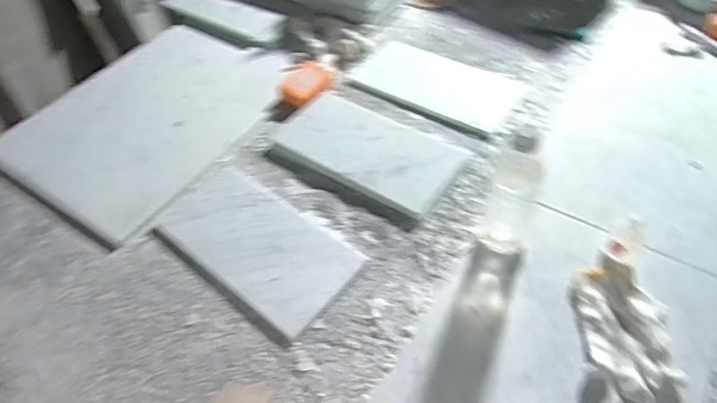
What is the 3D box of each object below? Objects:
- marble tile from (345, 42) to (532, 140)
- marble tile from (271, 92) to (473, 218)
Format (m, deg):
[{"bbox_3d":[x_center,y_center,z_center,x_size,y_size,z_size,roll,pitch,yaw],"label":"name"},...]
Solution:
[{"bbox_3d":[0.144,-0.218,0.972,0.313,0.020,0.146,28,64,27],"label":"marble tile"},{"bbox_3d":[0.017,-0.089,0.852,0.302,0.022,0.161,28,59,26],"label":"marble tile"}]

